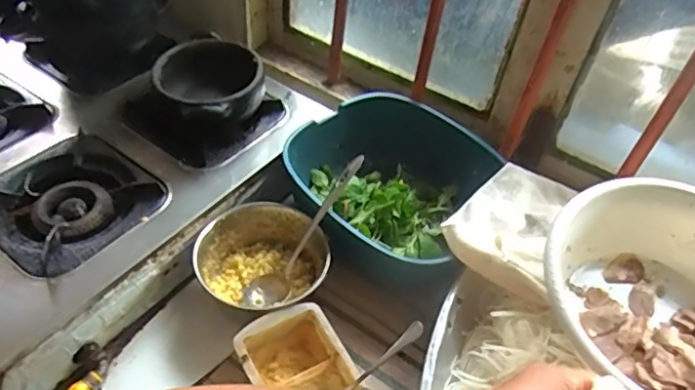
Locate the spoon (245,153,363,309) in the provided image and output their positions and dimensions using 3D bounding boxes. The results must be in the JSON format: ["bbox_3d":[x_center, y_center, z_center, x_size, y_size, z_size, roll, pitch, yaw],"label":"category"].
[{"bbox_3d":[-0.047,0.047,0.679,0.052,0.223,0.056,40,13,27],"label":"spoon"}]

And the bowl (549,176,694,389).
[{"bbox_3d":[0.317,0.112,0.562,0.252,0.110,0.227,19,48,11],"label":"bowl"}]

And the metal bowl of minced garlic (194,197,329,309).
[{"bbox_3d":[-0.100,0.077,0.711,0.149,0.071,0.146,3,47,-3],"label":"metal bowl of minced garlic"}]

